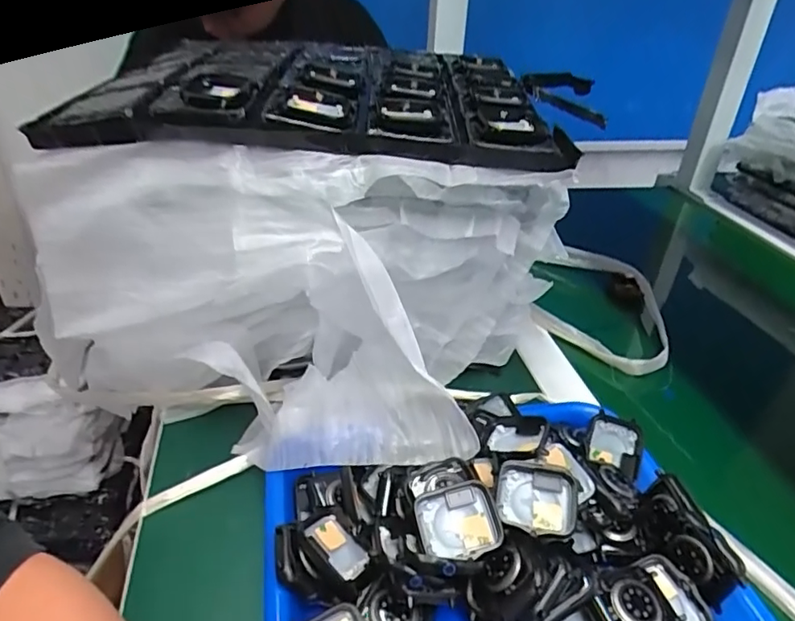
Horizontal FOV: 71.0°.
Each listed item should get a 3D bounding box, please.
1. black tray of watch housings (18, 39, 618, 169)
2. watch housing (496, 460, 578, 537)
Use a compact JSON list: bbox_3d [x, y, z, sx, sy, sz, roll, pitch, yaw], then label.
[{"bbox_3d":[-0.037,-0.173,0.431,0.386,0.041,0.231,2,34,-1],"label":"black tray of watch housings"},{"bbox_3d":[0.077,0.103,0.308,0.042,0.010,0.039,5,61,10],"label":"watch housing"}]

